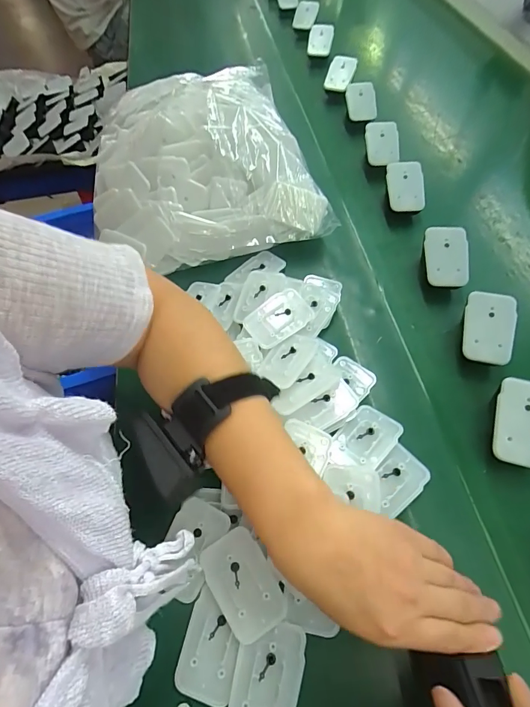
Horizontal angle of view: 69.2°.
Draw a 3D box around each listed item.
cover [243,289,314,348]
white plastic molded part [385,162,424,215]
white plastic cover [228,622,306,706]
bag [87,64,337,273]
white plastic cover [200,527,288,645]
[{"bbox_3d":[0.015,-0.037,0.393,0.068,0.007,0.045,-38,63,-16],"label":"cover"},{"bbox_3d":[0.176,-0.207,0.480,0.043,0.012,0.064,-5,97,10],"label":"white plastic molded part"},{"bbox_3d":[0.001,0.225,0.264,0.044,0.004,0.068,9,61,11],"label":"white plastic cover"},{"bbox_3d":[-0.088,-0.248,0.489,0.269,0.091,0.293,-14,59,-3],"label":"bag"},{"bbox_3d":[-0.016,0.173,0.291,0.045,0.007,0.068,-32,62,-13],"label":"white plastic cover"}]

